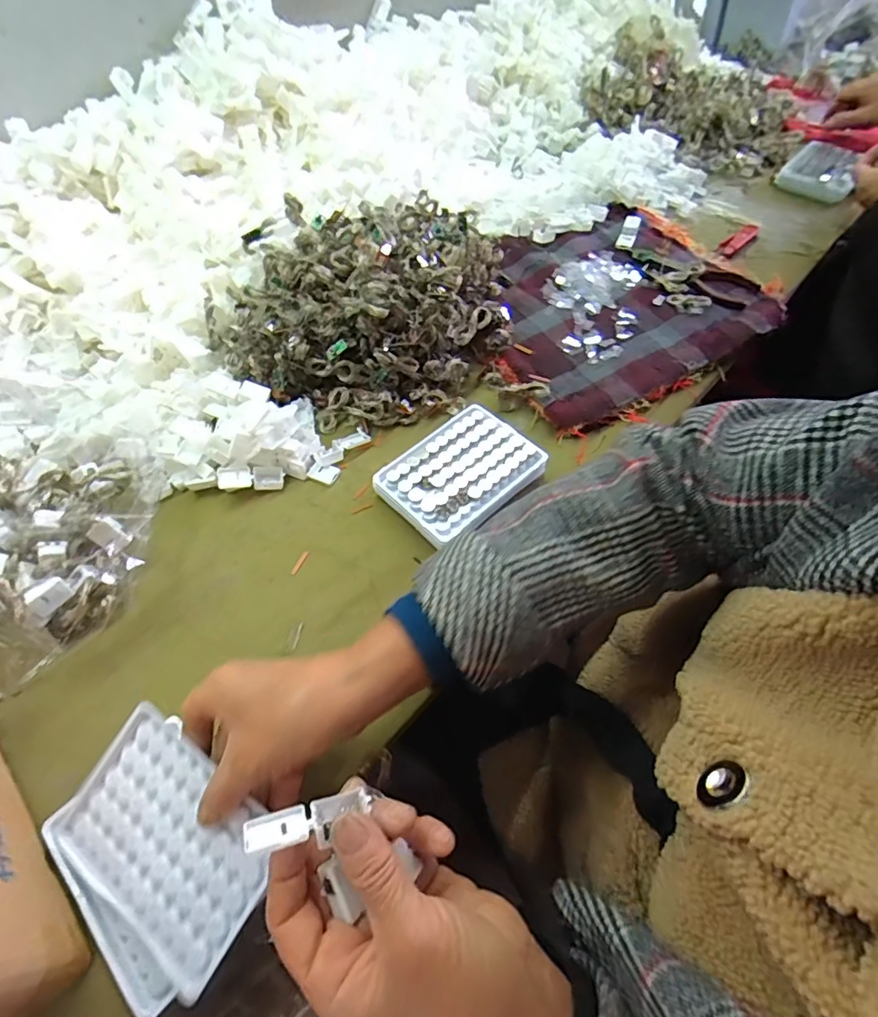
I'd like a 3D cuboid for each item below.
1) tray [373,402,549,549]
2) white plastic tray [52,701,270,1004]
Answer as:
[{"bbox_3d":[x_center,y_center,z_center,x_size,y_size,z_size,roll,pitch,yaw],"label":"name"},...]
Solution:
[{"bbox_3d":[0.019,-0.033,0.464,0.131,0.023,0.097,-37,62,-21],"label":"tray"},{"bbox_3d":[-0.159,0.191,0.302,0.131,0.006,0.090,31,82,19],"label":"white plastic tray"}]

